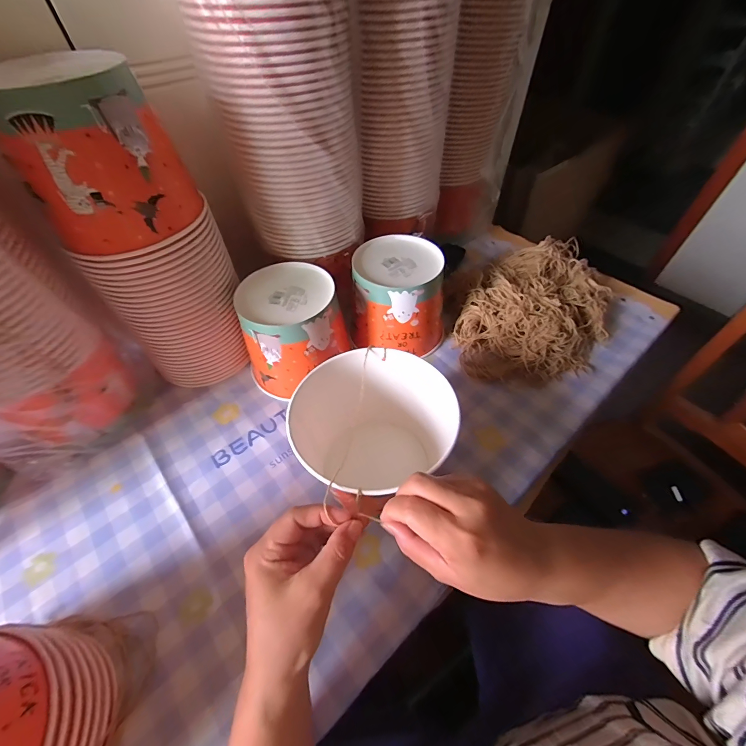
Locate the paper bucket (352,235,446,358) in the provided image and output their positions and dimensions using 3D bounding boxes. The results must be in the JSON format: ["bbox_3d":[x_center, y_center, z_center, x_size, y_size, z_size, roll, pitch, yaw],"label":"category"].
[{"bbox_3d":[0.046,-0.115,0.532,0.139,0.131,0.130,-1,51,1],"label":"paper bucket"}]

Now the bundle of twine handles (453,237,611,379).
[{"bbox_3d":[0.278,-0.107,0.566,0.204,0.072,0.334,28,58,21],"label":"bundle of twine handles"}]

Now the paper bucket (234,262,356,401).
[{"bbox_3d":[-0.118,-0.058,0.499,0.140,0.136,0.137,-1,53,1],"label":"paper bucket"}]

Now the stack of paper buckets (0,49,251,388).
[{"bbox_3d":[-0.255,-0.139,0.423,0.129,0.357,0.123,-4,53,-1],"label":"stack of paper buckets"}]

